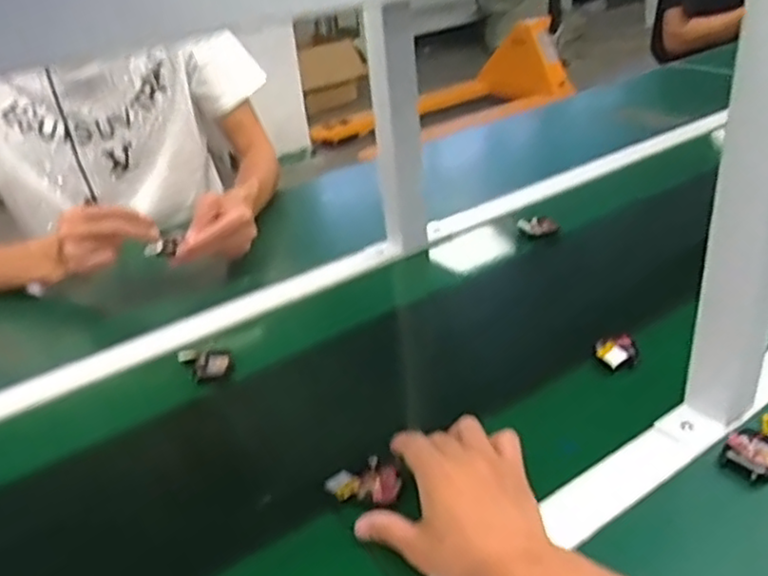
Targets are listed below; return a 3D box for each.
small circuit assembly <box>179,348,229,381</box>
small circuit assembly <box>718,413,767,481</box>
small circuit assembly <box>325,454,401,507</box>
[{"bbox_3d":[-0.180,0.076,0.695,0.049,0.016,0.045,-15,31,-15],"label":"small circuit assembly"},{"bbox_3d":[0.289,0.122,0.529,0.069,0.015,0.039,-27,36,-32],"label":"small circuit assembly"},{"bbox_3d":[-0.015,0.147,0.527,0.055,0.011,0.037,0,29,9],"label":"small circuit assembly"}]

